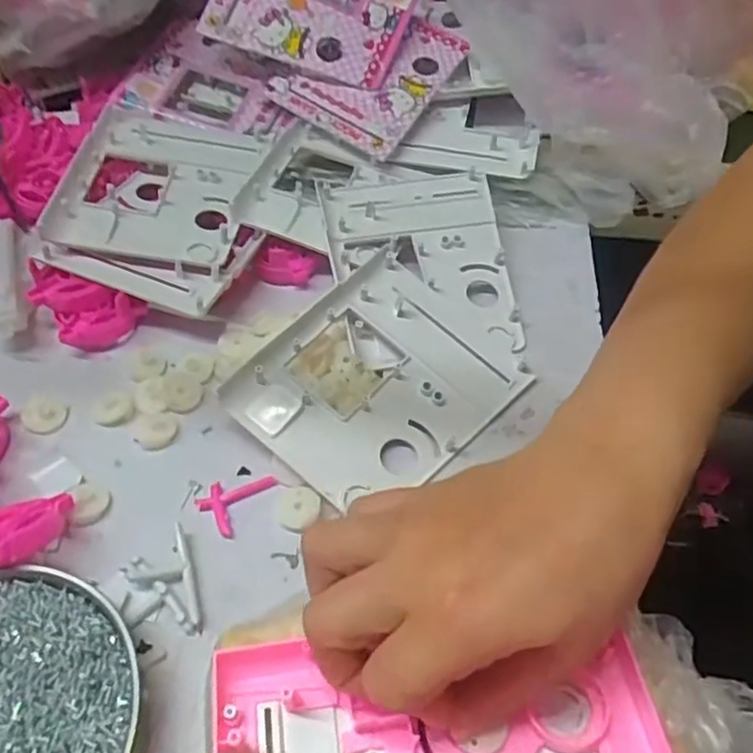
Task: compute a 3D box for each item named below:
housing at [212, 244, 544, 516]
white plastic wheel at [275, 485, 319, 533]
[{"bbox_3d":[0.002,0.005,0.396,0.119,0.015,0.137,43,65,10],"label":"housing"},{"bbox_3d":[-0.040,0.068,0.356,0.023,0.007,0.024,1,50,-1],"label":"white plastic wheel"}]

